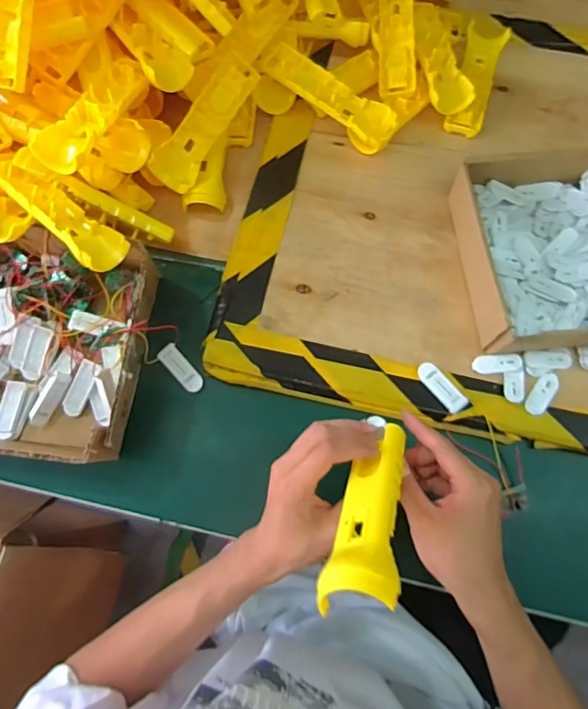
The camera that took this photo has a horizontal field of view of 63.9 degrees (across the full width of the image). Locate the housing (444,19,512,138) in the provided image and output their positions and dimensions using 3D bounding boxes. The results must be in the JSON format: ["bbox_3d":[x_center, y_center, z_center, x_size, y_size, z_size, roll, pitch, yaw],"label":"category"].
[{"bbox_3d":[0.228,-0.344,0.590,0.048,0.022,0.156,16,74,5],"label":"housing"}]

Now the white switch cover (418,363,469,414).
[{"bbox_3d":[0.153,0.034,0.489,0.022,0.012,0.058,-36,77,-10],"label":"white switch cover"}]

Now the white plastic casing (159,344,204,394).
[{"bbox_3d":[-0.120,0.016,0.503,0.022,0.006,0.057,-40,77,-11],"label":"white plastic casing"}]

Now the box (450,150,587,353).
[{"bbox_3d":[0.282,-0.115,0.497,0.213,0.070,0.206,-8,74,-2],"label":"box"}]

